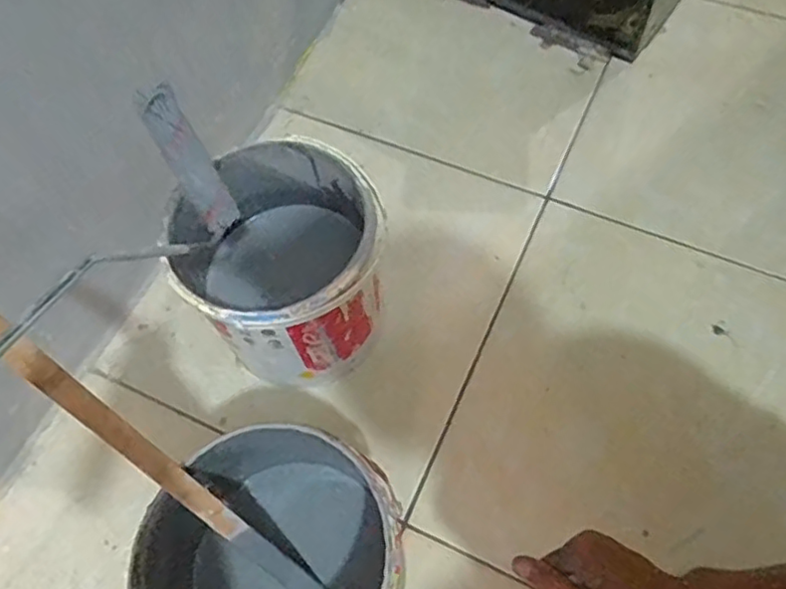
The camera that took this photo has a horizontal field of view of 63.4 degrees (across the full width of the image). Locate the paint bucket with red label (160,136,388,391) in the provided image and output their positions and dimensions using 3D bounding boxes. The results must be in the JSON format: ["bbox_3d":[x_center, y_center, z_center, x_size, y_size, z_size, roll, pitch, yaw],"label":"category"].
[{"bbox_3d":[-0.100,-0.021,0.614,0.179,0.190,0.181,-1,65,2],"label":"paint bucket with red label"}]

